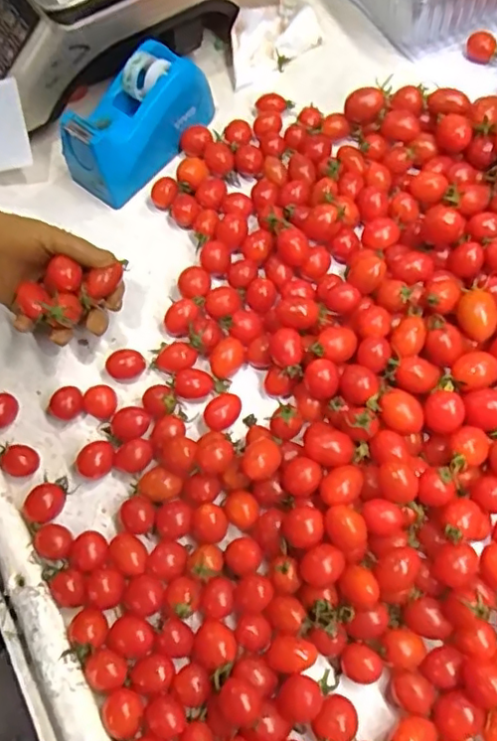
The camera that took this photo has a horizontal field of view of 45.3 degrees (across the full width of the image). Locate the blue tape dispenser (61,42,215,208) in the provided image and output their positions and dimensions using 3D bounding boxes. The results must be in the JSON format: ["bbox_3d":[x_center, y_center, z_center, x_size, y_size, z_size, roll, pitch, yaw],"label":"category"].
[{"bbox_3d":[-0.098,-0.223,0.527,0.068,0.072,0.142,40,75,18],"label":"blue tape dispenser"}]

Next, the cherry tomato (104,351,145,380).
[{"bbox_3d":[-0.096,-0.004,0.468,0.029,0.017,0.021,-33,70,-10],"label":"cherry tomato"}]

